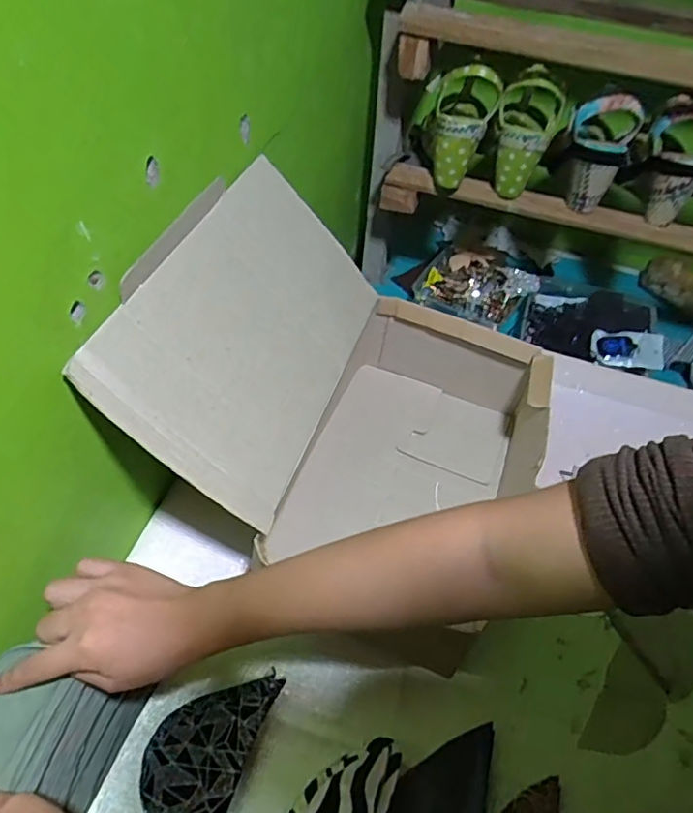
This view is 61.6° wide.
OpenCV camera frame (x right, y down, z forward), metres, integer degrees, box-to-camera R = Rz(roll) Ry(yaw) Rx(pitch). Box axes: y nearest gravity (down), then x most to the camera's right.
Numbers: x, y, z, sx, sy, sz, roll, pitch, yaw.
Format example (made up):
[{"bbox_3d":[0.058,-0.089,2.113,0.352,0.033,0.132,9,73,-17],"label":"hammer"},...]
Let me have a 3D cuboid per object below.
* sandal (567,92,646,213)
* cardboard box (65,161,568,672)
[{"bbox_3d":[0.323,-0.334,0.747,0.082,0.130,0.104,25,52,15],"label":"sandal"},{"bbox_3d":[0.009,-0.008,0.544,0.317,0.249,0.317,18,50,10],"label":"cardboard box"}]

